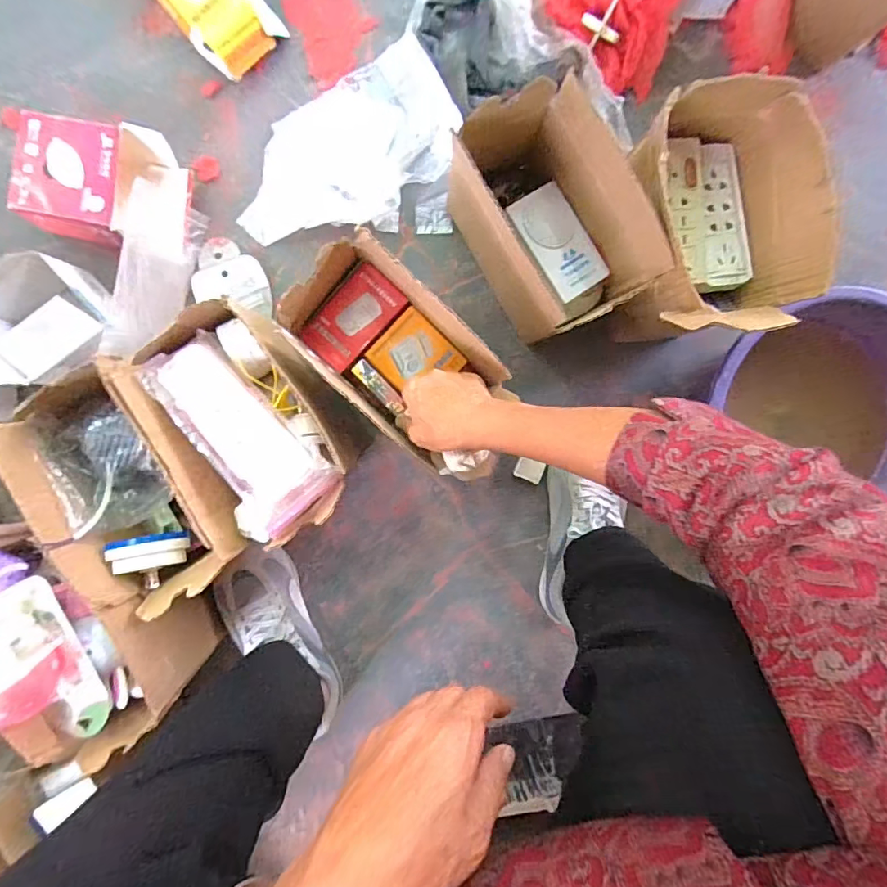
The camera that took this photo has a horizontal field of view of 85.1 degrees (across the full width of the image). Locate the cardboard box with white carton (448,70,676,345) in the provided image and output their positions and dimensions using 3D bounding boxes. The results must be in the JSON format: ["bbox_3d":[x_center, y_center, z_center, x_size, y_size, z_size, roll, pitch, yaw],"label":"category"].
[{"bbox_3d":[0.106,-0.216,0.508,0.122,0.183,0.203,-31,93,-1],"label":"cardboard box with white carton"}]

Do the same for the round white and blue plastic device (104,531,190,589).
[{"bbox_3d":[-0.283,0.112,0.474,0.056,0.057,0.049,-3,94,-4],"label":"round white and blue plastic device"}]

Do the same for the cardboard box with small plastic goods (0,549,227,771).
[{"bbox_3d":[-0.341,0.176,0.466,0.130,0.176,0.212,-33,96,-1],"label":"cardboard box with small plastic goods"}]

